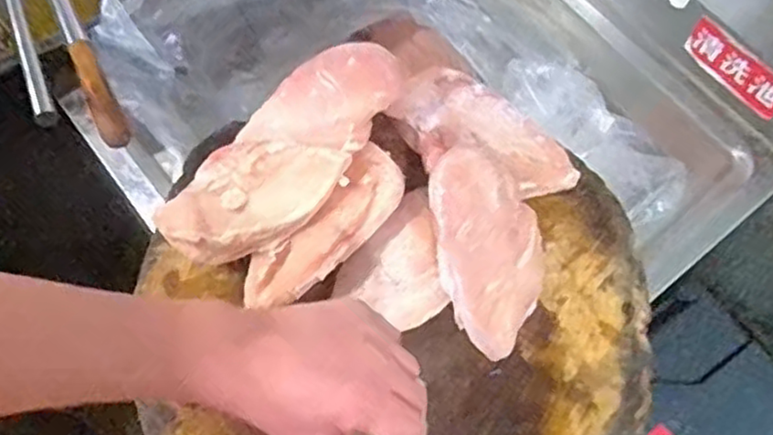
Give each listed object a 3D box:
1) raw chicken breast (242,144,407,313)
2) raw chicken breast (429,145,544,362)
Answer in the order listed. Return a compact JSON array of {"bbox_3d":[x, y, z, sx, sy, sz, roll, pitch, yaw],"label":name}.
[{"bbox_3d":[-0.050,0.011,0.576,0.157,0.023,0.055,-45,74,-3],"label":"raw chicken breast"},{"bbox_3d":[0.083,0.024,0.568,0.092,0.029,0.157,-27,103,-19],"label":"raw chicken breast"}]

